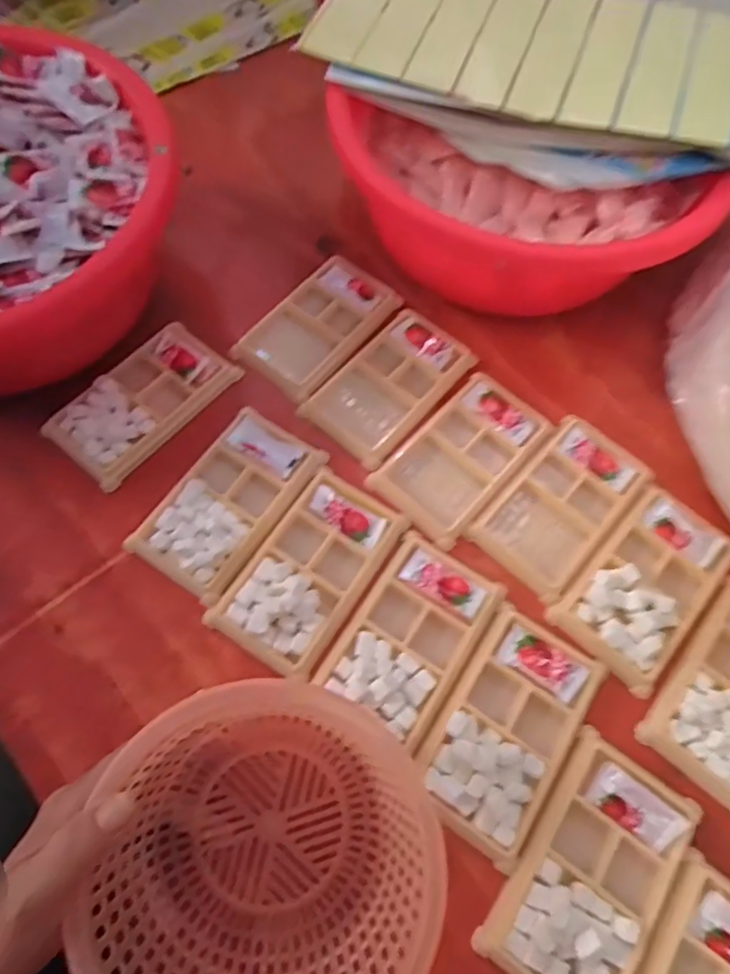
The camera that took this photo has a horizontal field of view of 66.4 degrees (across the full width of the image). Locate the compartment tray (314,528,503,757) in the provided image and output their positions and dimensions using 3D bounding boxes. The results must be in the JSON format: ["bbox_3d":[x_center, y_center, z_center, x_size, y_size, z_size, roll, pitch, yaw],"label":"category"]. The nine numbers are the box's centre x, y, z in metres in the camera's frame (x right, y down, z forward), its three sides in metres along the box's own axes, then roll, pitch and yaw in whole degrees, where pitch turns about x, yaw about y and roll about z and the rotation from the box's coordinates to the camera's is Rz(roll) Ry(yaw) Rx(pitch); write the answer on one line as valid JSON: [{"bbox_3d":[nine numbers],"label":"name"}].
[{"bbox_3d":[0.032,0.095,0.369,0.076,0.014,0.119,32,69,10],"label":"compartment tray"}]

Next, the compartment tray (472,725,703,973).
[{"bbox_3d":[0.133,0.222,0.317,0.076,0.015,0.134,35,70,12],"label":"compartment tray"}]

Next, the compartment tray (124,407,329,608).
[{"bbox_3d":[-0.098,0.007,0.406,0.077,0.013,0.137,32,70,10],"label":"compartment tray"}]

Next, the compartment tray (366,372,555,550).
[{"bbox_3d":[0.077,-0.026,0.432,0.079,0.010,0.135,41,71,13],"label":"compartment tray"}]

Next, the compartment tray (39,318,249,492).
[{"bbox_3d":[-0.173,-0.070,0.433,0.074,0.011,0.137,38,71,12],"label":"compartment tray"}]

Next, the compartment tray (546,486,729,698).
[{"bbox_3d":[0.201,0.069,0.393,0.077,0.016,0.132,42,72,14],"label":"compartment tray"}]

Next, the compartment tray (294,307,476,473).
[{"bbox_3d":[0.021,-0.085,0.454,0.078,0.010,0.135,39,71,13],"label":"compartment tray"}]

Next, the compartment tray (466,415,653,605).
[{"bbox_3d":[0.150,0.014,0.422,0.078,0.012,0.135,41,71,13],"label":"compartment tray"}]

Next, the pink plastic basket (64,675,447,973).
[{"bbox_3d":[-0.047,0.192,0.287,0.158,0.077,0.166,11,67,2],"label":"pink plastic basket"}]

